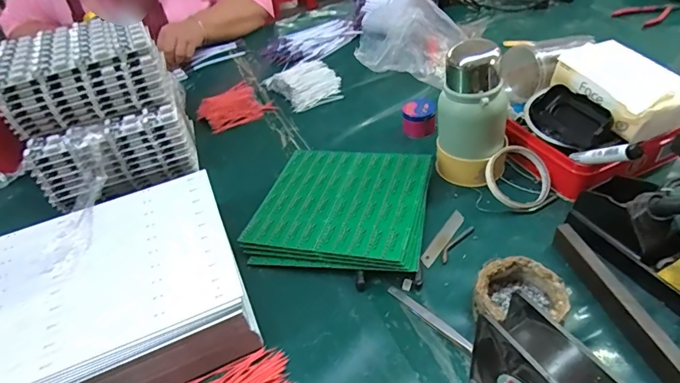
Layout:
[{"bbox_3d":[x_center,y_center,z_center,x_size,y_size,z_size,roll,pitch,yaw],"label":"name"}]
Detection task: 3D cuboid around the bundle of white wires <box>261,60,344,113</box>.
[{"bbox_3d":[-0.065,-0.214,0.853,0.122,0.030,0.150,-27,45,-19],"label":"bundle of white wires"}]

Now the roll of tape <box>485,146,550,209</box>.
[{"bbox_3d":[0.235,-0.019,0.569,0.082,0.013,0.083,1,77,-3],"label":"roll of tape"}]

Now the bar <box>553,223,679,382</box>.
[{"bbox_3d":[0.276,0.114,0.420,0.015,0.037,0.207,-15,42,-6],"label":"bar"}]

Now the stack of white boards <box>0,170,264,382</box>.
[{"bbox_3d":[-0.279,0.122,0.480,0.323,0.067,0.249,-21,43,-13],"label":"stack of white boards"}]

